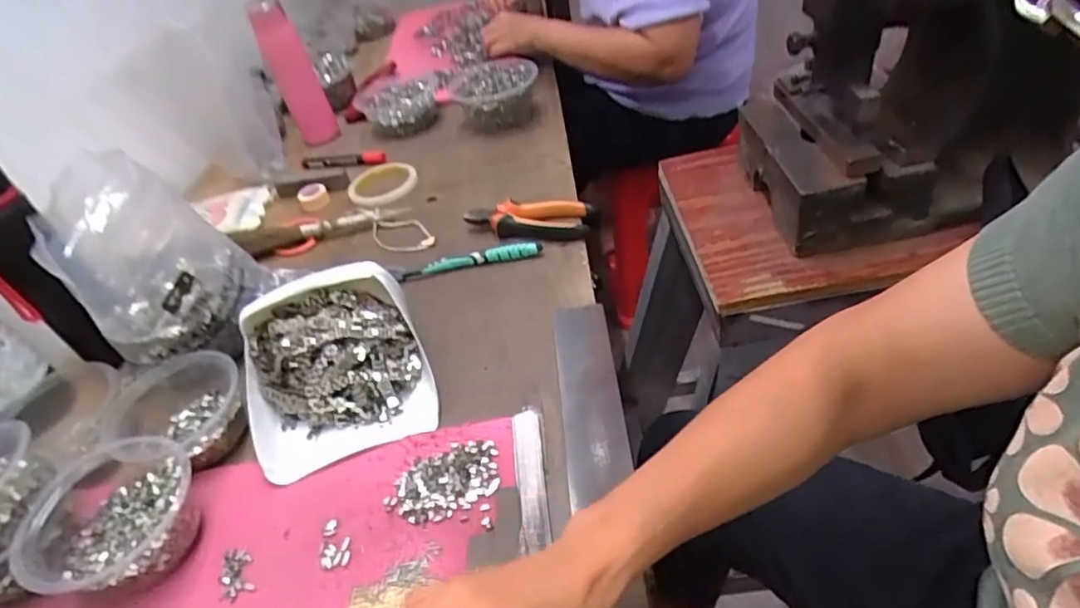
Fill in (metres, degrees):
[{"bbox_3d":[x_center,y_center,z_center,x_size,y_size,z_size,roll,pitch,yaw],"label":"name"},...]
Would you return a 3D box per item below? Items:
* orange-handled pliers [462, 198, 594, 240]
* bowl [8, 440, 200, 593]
[{"bbox_3d":[-0.015,-0.099,0.712,0.146,0.032,0.054,2,43,19],"label":"orange-handled pliers"},{"bbox_3d":[-0.314,0.160,0.457,0.110,0.059,0.113,-9,41,8],"label":"bowl"}]

